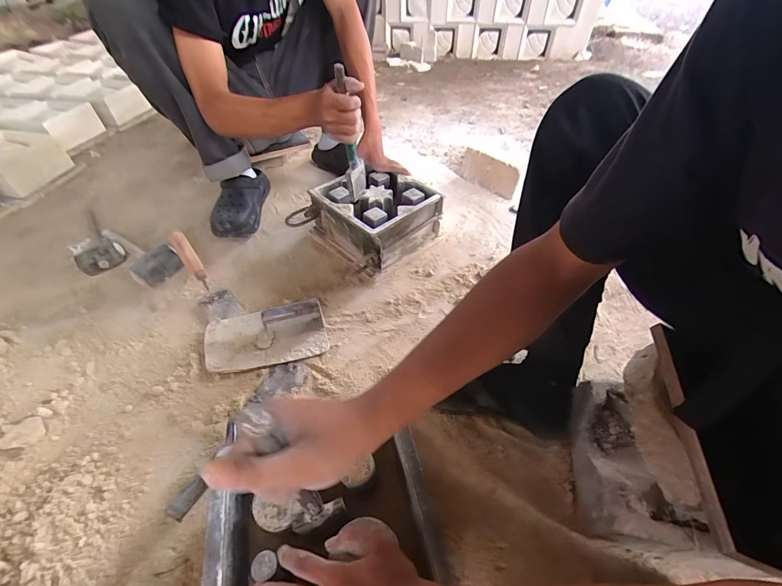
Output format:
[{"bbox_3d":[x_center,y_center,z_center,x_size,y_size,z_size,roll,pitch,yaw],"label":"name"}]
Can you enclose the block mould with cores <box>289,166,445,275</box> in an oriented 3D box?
[{"bbox_3d":[-0.047,-0.181,0.839,0.272,0.136,0.247,-34,58,-28],"label":"block mould with cores"}]

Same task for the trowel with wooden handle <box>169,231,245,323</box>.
[{"bbox_3d":[-0.413,-0.033,0.751,0.068,0.067,0.251,-33,81,-27],"label":"trowel with wooden handle"}]

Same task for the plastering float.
[{"bbox_3d":[-0.242,0.065,0.649,0.227,0.072,0.132,-10,50,-10],"label":"plastering float"}]

